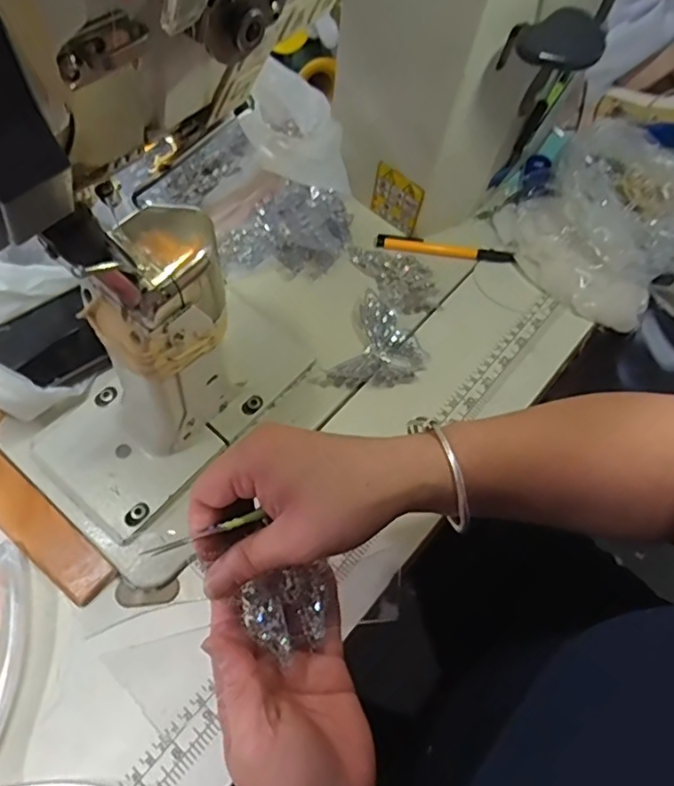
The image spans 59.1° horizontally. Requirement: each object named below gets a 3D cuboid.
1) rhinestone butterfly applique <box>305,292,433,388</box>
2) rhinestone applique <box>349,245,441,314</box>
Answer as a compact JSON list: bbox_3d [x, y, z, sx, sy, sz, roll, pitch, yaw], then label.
[{"bbox_3d":[0.036,-0.035,0.485,0.072,0.015,0.086,23,62,13],"label":"rhinestone butterfly applique"},{"bbox_3d":[0.054,-0.110,0.521,0.053,0.016,0.083,-31,64,-17],"label":"rhinestone applique"}]

